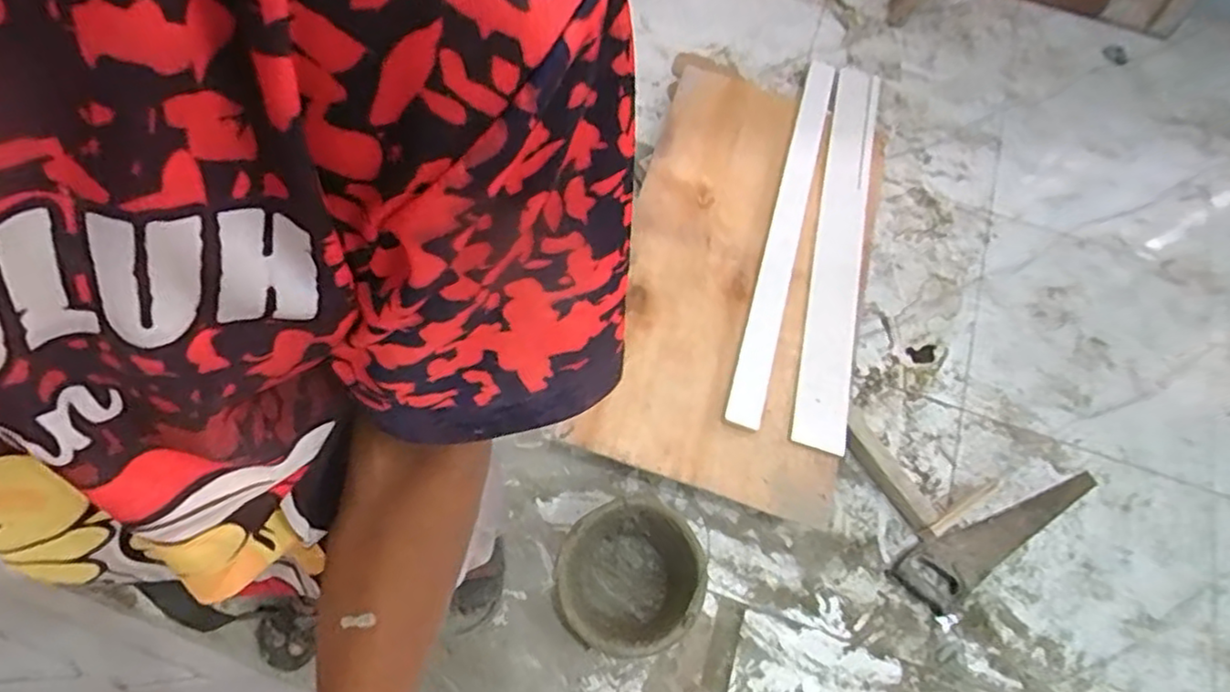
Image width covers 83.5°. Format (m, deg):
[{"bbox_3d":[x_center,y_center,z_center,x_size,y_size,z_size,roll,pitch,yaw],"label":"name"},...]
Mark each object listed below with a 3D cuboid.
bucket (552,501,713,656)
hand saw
[{"bbox_3d":[0.027,0.386,1.160,0.231,0.145,0.227,1,66,-2],"label":"bucket"},{"bbox_3d":[0.705,0.341,1.264,0.429,0.020,0.114,-27,69,-14],"label":"hand saw"}]

